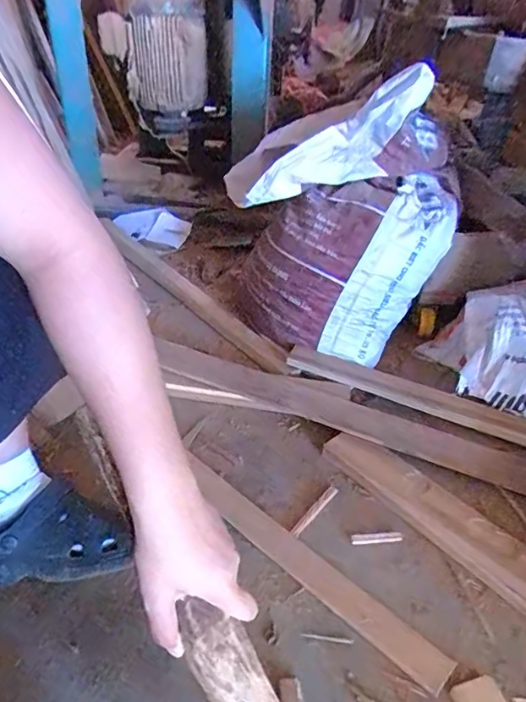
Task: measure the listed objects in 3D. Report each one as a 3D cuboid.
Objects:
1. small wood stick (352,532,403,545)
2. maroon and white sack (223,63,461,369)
[{"bbox_3d":[0.144,0.237,0.620,0.067,0.004,0.012,-2,35,-7],"label":"small wood stick"},{"bbox_3d":[0.119,-0.219,0.886,0.408,0.412,0.247,11,36,10],"label":"maroon and white sack"}]

